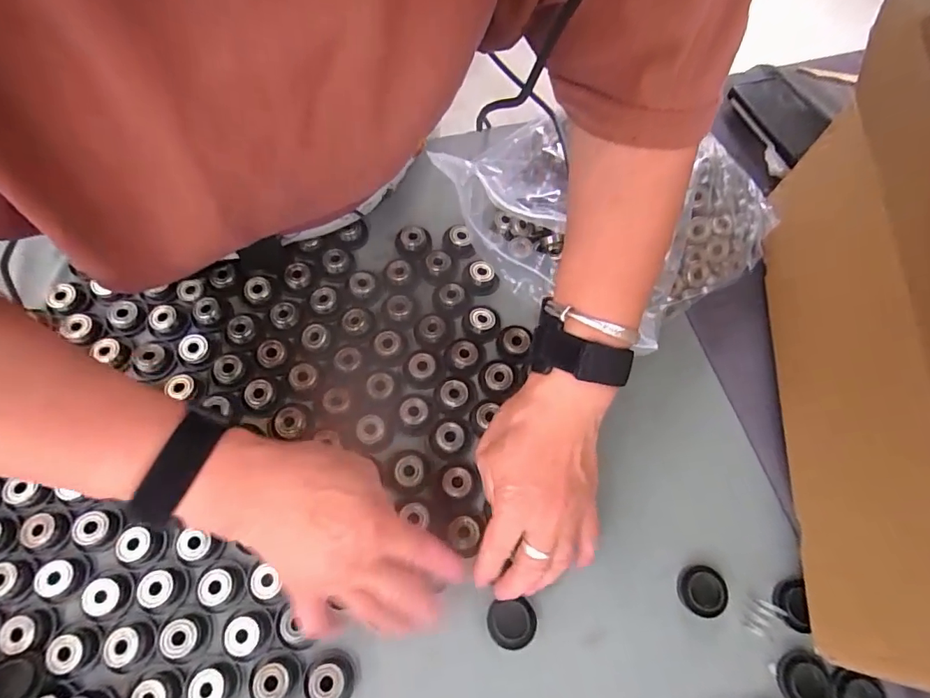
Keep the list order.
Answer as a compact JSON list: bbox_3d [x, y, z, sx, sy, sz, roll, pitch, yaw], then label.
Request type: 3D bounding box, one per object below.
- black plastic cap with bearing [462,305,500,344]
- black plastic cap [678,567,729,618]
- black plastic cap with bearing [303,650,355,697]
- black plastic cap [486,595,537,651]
[{"bbox_3d":[0.014,-0.021,0.395,0.029,0.015,0.028,-4,69,-3],"label":"black plastic cap with bearing"},{"bbox_3d":[0.164,0.167,0.323,0.033,0.007,0.030,1,69,-2],"label":"black plastic cap"},{"bbox_3d":[-0.087,0.211,0.299,0.031,0.012,0.031,1,69,-2],"label":"black plastic cap with bearing"},{"bbox_3d":[0.031,0.182,0.313,0.031,0.013,0.027,-3,69,-3],"label":"black plastic cap"}]

